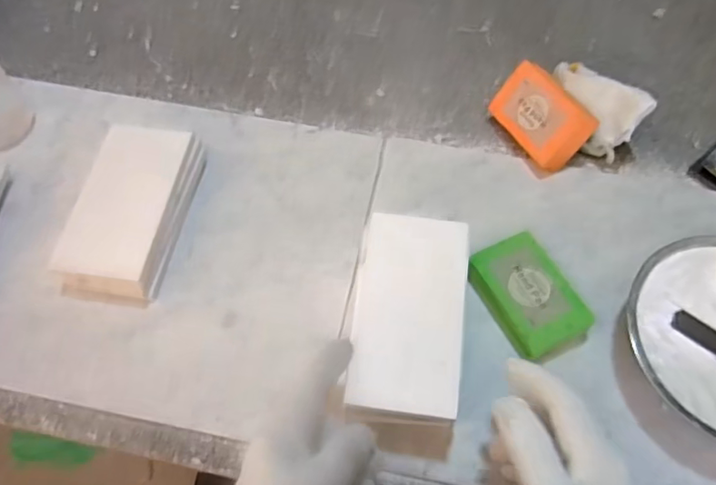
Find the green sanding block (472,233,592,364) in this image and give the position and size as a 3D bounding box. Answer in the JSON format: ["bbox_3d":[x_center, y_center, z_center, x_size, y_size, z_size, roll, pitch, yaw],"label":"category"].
[{"bbox_3d":[0.137,0.045,0.469,0.063,0.031,0.098,-26,64,-12],"label":"green sanding block"}]

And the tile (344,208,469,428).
[{"bbox_3d":[0.037,0.049,0.406,0.076,0.010,0.149,7,62,5],"label":"tile"}]

